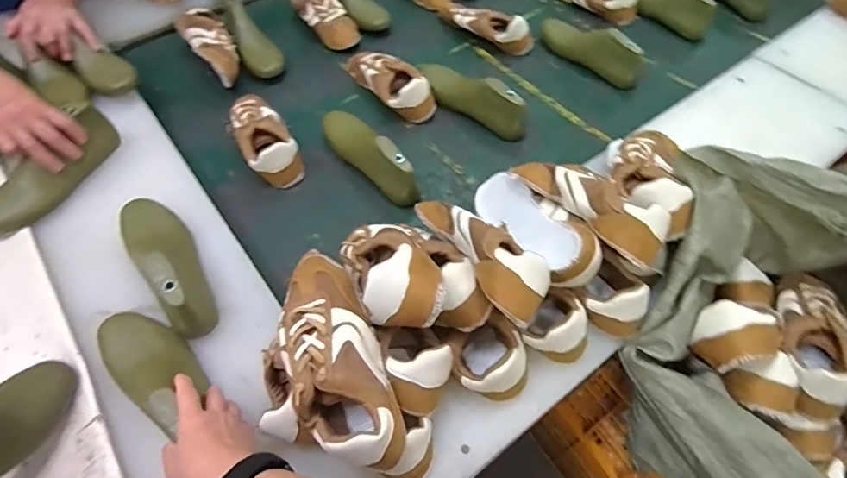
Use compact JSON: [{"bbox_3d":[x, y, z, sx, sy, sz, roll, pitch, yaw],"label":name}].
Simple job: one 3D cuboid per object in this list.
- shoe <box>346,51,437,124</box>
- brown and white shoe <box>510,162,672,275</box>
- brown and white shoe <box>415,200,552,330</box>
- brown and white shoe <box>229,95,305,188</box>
[{"bbox_3d":[-0.063,-0.309,0.944,0.086,0.078,0.215,-30,62,-18],"label":"shoe"},{"bbox_3d":[0.205,-0.056,0.613,0.073,0.067,0.229,-33,50,-19],"label":"brown and white shoe"},{"bbox_3d":[0.057,-0.001,0.567,0.072,0.065,0.227,-29,45,-17],"label":"brown and white shoe"},{"bbox_3d":[-0.287,-0.186,0.852,0.085,0.065,0.217,-25,61,-15],"label":"brown and white shoe"}]

